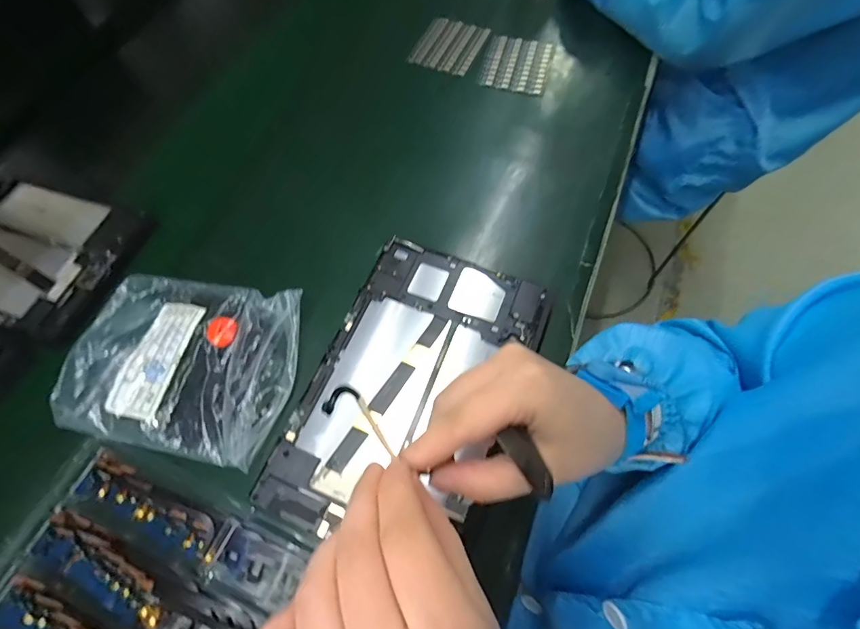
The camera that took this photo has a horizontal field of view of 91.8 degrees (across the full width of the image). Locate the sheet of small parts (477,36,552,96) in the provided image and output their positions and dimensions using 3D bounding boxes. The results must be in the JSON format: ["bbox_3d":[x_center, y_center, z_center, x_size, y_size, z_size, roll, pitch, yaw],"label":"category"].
[{"bbox_3d":[0.109,-0.315,0.524,0.080,0.016,0.091,16,65,6],"label":"sheet of small parts"}]

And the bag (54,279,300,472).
[{"bbox_3d":[-0.197,0.034,0.335,0.167,0.032,0.139,12,64,4],"label":"bag"}]

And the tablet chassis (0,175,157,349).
[{"bbox_3d":[-0.397,-0.065,0.398,0.232,0.012,0.143,17,65,7],"label":"tablet chassis"}]

